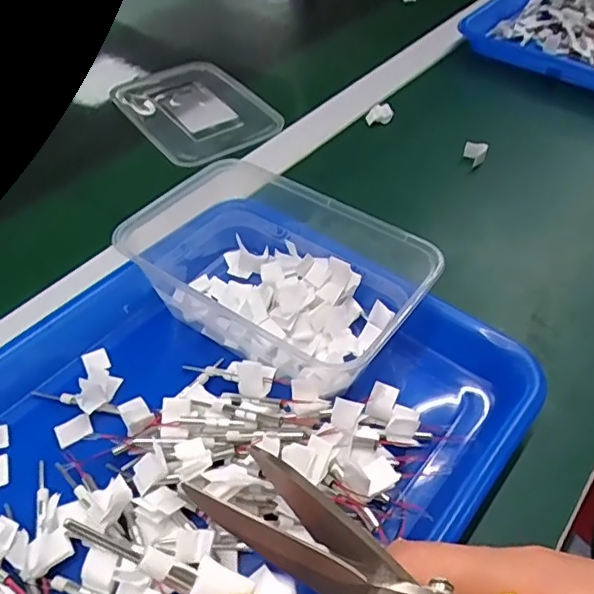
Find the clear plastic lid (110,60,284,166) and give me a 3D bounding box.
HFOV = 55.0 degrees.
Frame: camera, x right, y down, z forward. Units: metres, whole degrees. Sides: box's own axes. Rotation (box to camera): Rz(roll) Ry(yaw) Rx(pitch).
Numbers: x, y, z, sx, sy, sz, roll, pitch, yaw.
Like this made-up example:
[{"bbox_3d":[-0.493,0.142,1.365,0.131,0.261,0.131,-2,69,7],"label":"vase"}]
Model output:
[{"bbox_3d":[-0.103,-0.187,0.556,0.115,0.009,0.181,-26,51,-22],"label":"clear plastic lid"}]

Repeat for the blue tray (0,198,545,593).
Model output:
[{"bbox_3d":[-0.066,0.072,0.290,0.268,0.034,0.323,31,54,26],"label":"blue tray"}]

